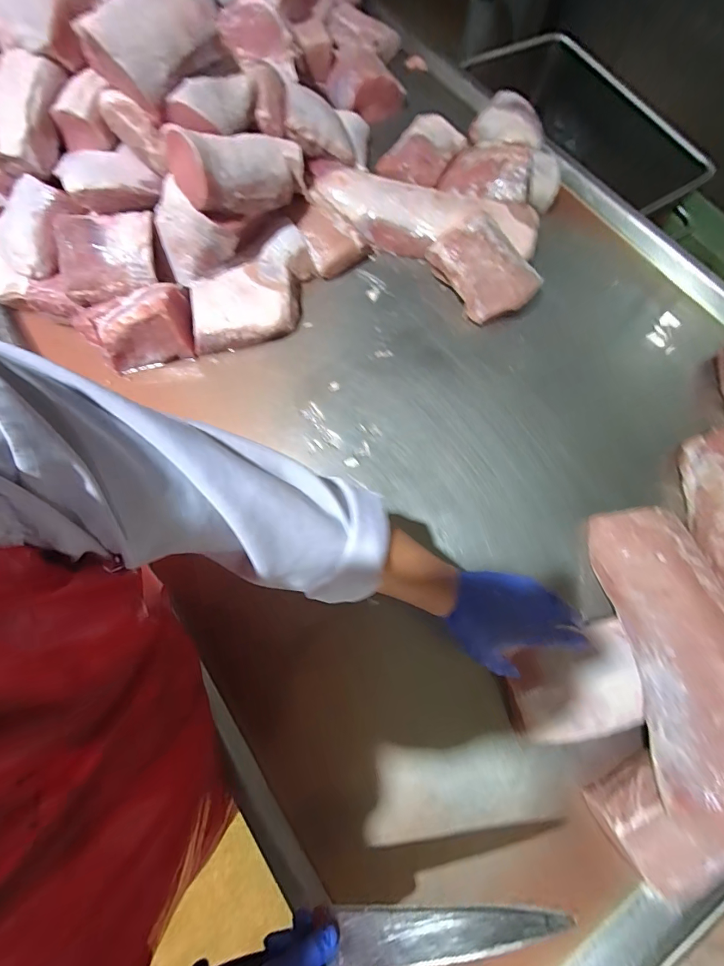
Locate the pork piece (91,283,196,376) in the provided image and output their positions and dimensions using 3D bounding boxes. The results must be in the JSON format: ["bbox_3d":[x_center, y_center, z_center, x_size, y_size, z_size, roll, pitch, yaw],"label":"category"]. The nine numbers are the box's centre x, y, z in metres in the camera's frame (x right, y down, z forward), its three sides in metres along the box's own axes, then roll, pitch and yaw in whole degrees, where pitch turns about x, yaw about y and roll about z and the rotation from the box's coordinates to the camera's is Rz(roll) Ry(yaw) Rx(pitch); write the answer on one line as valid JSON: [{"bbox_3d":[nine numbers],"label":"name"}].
[{"bbox_3d":[-0.361,-0.266,0.674,0.144,0.104,0.090,-17,73,-5],"label":"pork piece"}]

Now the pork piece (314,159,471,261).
[{"bbox_3d":[0.045,-0.518,0.771,0.303,0.061,0.129,22,74,7],"label":"pork piece"}]

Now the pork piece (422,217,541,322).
[{"bbox_3d":[0.217,-0.380,0.710,0.125,0.099,0.182,-36,76,-11],"label":"pork piece"}]

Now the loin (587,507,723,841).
[{"bbox_3d":[0.410,0.202,0.497,0.138,0.089,0.374,0,60,0],"label":"loin"}]

